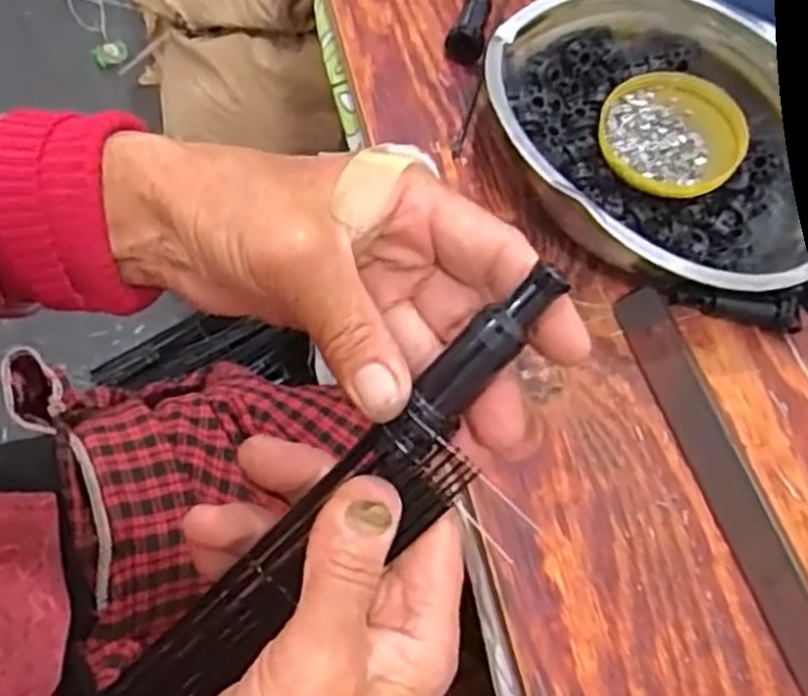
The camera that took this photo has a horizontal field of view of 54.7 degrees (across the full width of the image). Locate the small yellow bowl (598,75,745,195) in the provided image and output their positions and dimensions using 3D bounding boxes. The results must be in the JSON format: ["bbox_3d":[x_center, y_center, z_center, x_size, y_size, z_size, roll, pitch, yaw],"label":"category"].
[{"bbox_3d":[0.160,-0.128,0.470,0.080,0.027,0.087,1,69,-3],"label":"small yellow bowl"}]

